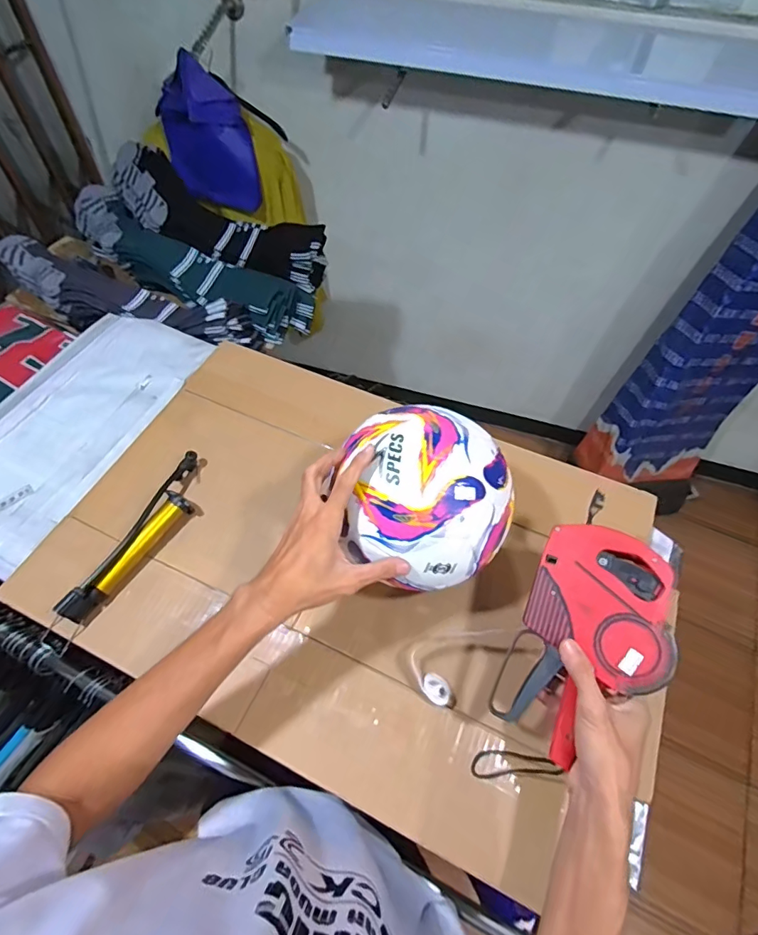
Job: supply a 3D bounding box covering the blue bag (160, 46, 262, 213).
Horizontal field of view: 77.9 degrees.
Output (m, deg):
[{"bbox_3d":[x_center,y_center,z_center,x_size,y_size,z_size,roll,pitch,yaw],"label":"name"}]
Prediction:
[{"bbox_3d":[-0.464,-0.873,1.251,0.232,0.342,0.083,9,58,3],"label":"blue bag"}]

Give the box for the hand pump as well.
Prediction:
[{"bbox_3d":[-0.305,0.089,0.621,0.049,0.043,0.251,21,59,11],"label":"hand pump"}]

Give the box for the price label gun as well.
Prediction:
[{"bbox_3d":[0.210,0.171,0.468,0.130,0.052,0.211,18,77,24],"label":"price label gun"}]

